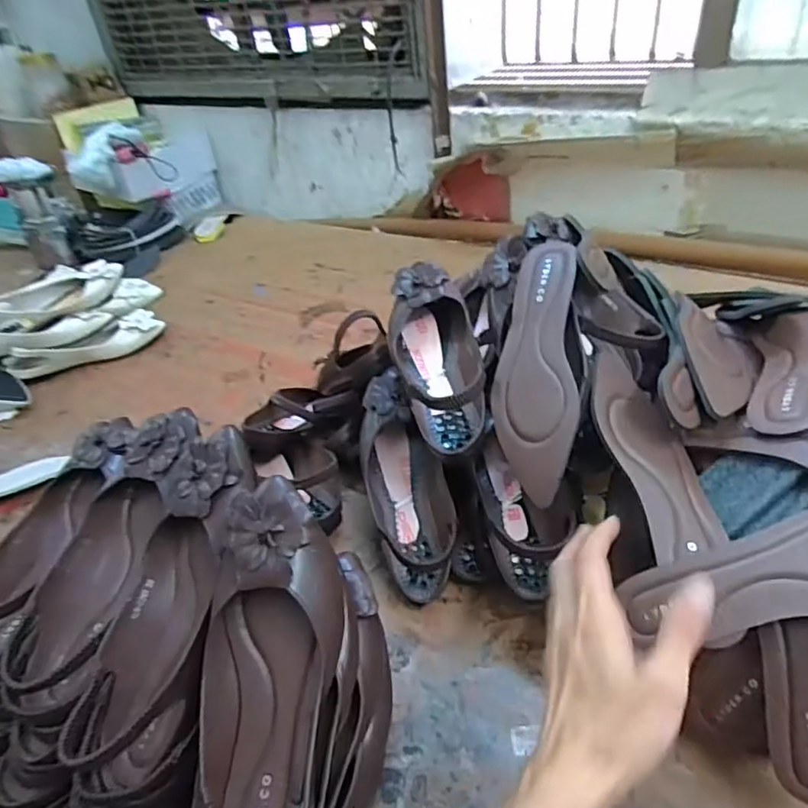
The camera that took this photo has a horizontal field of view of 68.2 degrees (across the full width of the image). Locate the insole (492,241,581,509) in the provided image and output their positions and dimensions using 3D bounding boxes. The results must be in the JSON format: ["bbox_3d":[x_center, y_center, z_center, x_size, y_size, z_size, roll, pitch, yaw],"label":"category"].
[{"bbox_3d":[0.118,-0.037,0.531,0.074,0.017,0.241,-9,65,30],"label":"insole"}]

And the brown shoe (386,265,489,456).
[{"bbox_3d":[0.031,-0.056,0.605,0.083,0.074,0.243,-10,56,-4],"label":"brown shoe"}]

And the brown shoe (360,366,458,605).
[{"bbox_3d":[0.002,0.078,0.649,0.085,0.064,0.259,-11,70,-6],"label":"brown shoe"}]

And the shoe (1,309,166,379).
[{"bbox_3d":[-0.582,-0.105,1.096,0.275,0.054,0.069,-21,37,-20],"label":"shoe"}]

